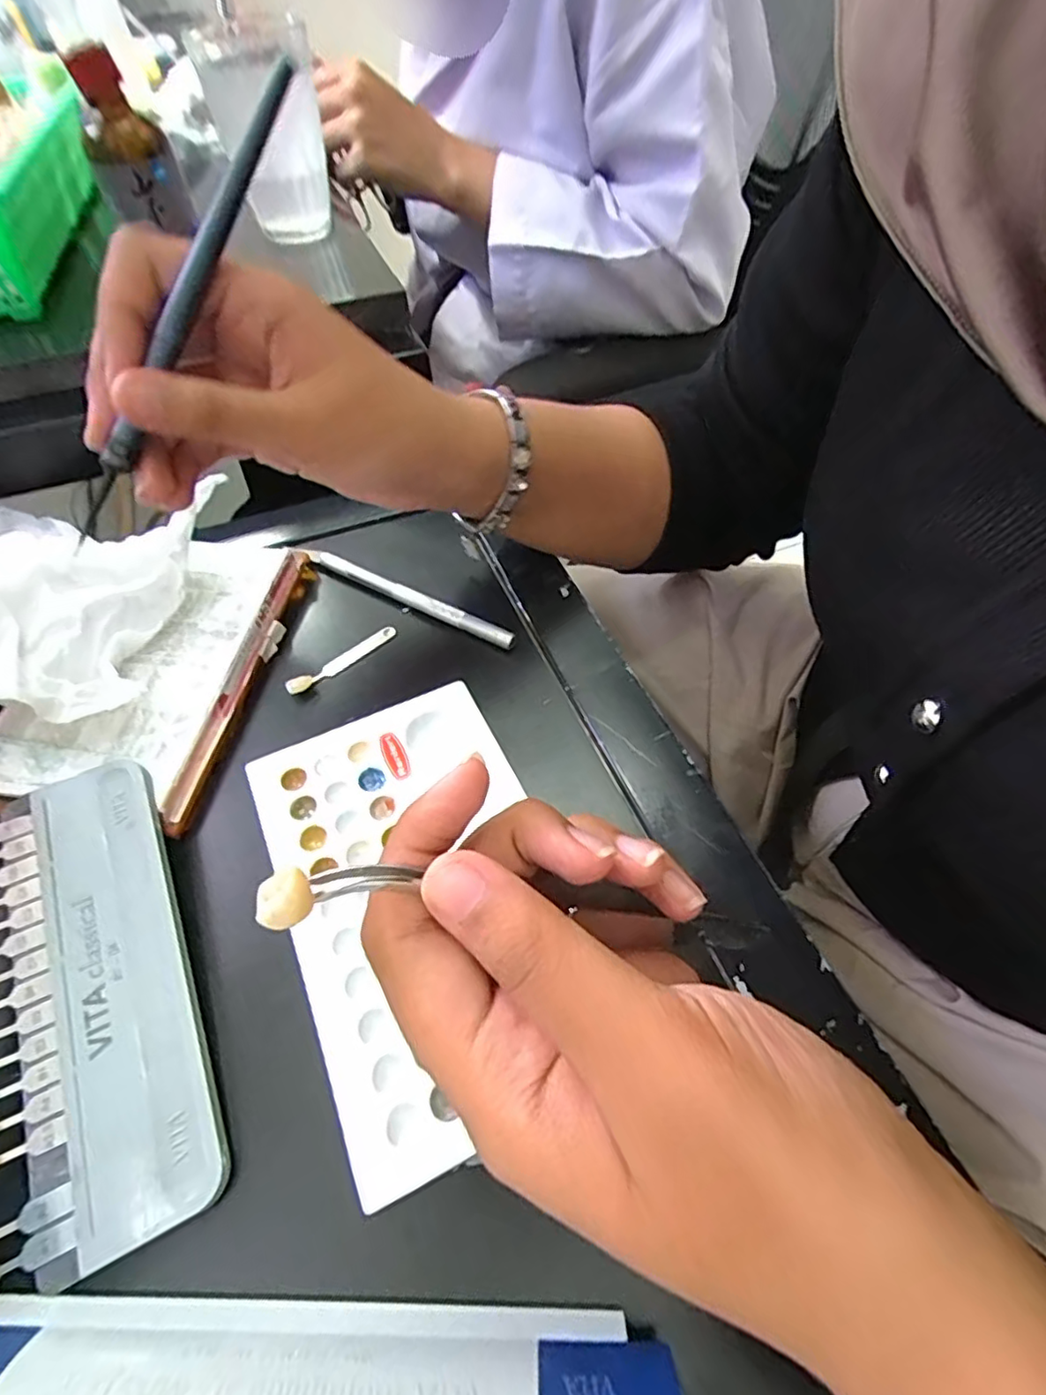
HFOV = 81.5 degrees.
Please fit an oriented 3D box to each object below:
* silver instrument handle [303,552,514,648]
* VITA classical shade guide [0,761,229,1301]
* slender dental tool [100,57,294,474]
[{"bbox_3d":[-0.057,-0.050,0.299,0.119,0.008,0.007,25,58,18],"label":"silver instrument handle"},{"bbox_3d":[-0.143,0.092,0.189,0.067,0.017,0.143,-23,57,-15],"label":"VITA classical shade guide"},{"bbox_3d":[-0.100,-0.127,0.184,0.009,0.008,0.127,34,100,23],"label":"slender dental tool"}]

